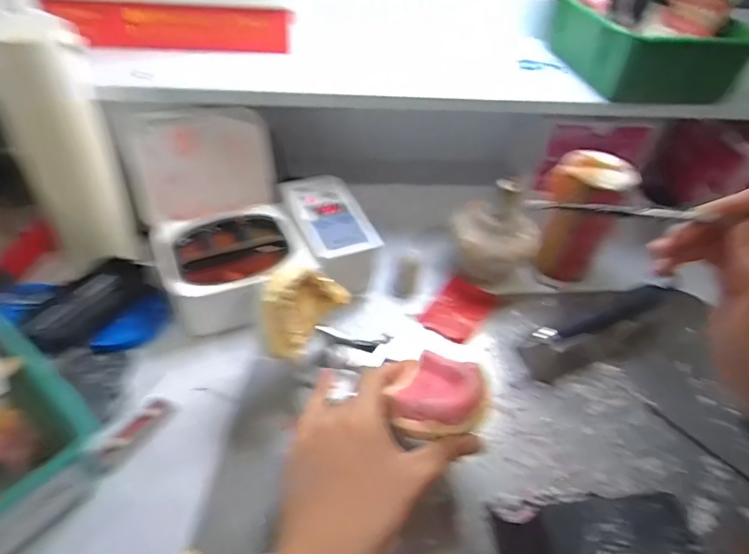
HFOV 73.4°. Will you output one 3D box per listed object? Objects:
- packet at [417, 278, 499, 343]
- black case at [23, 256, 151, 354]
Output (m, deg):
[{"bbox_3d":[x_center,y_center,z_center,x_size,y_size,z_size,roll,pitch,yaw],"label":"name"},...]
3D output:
[{"bbox_3d":[0.087,0.030,0.506,0.052,0.006,0.084,30,47,23],"label":"packet"},{"bbox_3d":[-0.254,0.025,0.448,0.049,0.026,0.103,26,46,20],"label":"black case"}]

